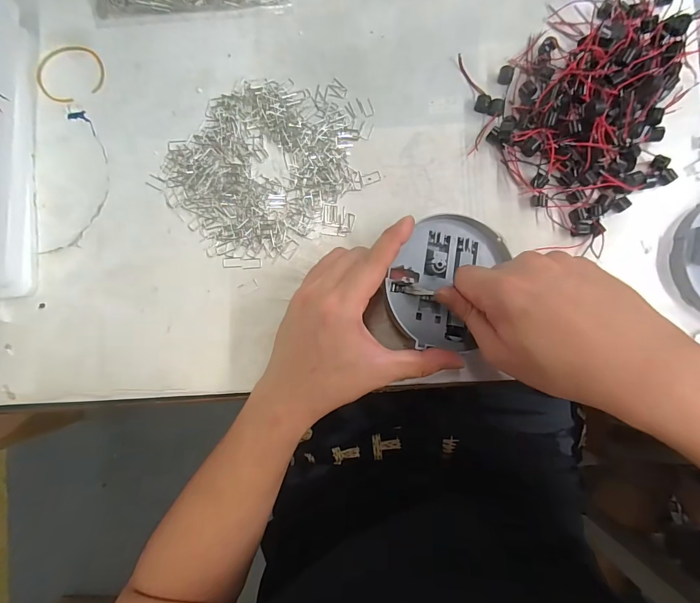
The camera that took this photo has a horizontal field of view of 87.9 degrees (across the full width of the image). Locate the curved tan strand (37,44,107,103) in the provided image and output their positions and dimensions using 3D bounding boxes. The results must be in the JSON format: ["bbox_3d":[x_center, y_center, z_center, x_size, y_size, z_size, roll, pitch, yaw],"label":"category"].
[{"bbox_3d":[-0.242,-0.198,0.315,0.057,0.004,0.049,-10,87,0],"label":"curved tan strand"}]

